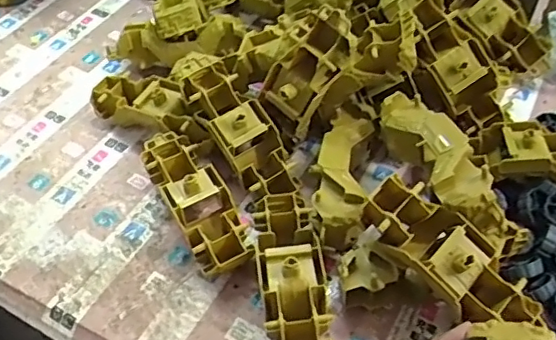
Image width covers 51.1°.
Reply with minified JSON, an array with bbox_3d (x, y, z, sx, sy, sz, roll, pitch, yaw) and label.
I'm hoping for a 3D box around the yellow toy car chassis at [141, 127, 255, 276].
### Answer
[{"bbox_3d":[-0.082,0.027,0.574,0.056,0.048,0.181,-25,56,-18],"label":"yellow toy car chassis"}]

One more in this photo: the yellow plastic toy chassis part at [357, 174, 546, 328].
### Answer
[{"bbox_3d":[0.142,0.078,0.474,0.172,0.054,0.055,41,61,7],"label":"yellow plastic toy chassis part"}]

